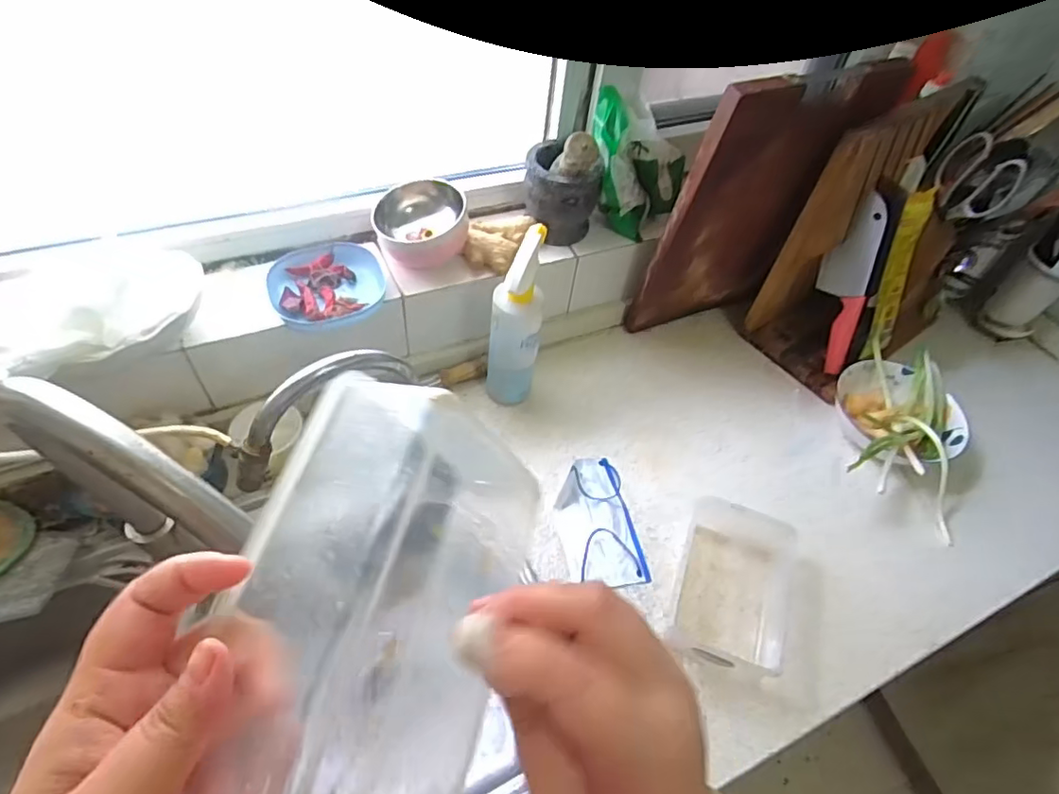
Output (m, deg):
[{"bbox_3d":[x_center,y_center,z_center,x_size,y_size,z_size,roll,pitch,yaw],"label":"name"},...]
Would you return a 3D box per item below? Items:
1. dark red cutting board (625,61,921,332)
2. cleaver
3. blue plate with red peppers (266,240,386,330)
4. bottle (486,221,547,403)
[{"bbox_3d":[0.298,-0.248,0.810,0.241,0.401,0.032,-13,61,-19],"label":"dark red cutting board"},{"bbox_3d":[0.463,-0.161,0.855,0.021,0.262,0.076,-23,36,-23],"label":"cleaver"},{"bbox_3d":[-0.248,-0.144,0.721,0.132,0.035,0.131,3,51,-4],"label":"blue plate with red peppers"},{"bbox_3d":[-0.019,-0.091,0.759,0.064,0.252,0.079,3,51,-4],"label":"bottle"}]

